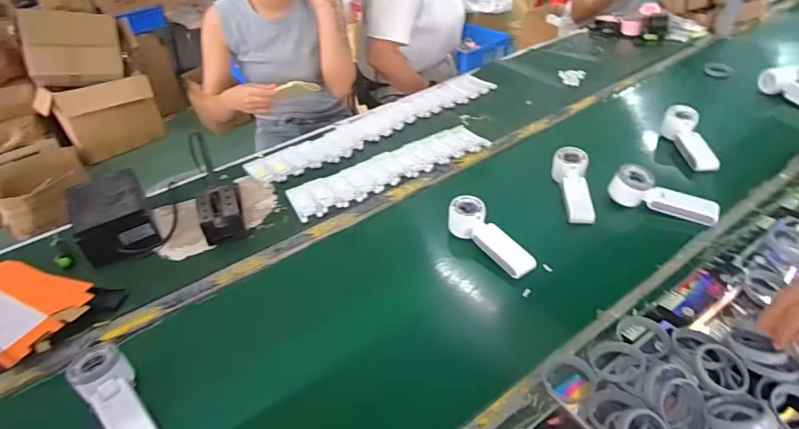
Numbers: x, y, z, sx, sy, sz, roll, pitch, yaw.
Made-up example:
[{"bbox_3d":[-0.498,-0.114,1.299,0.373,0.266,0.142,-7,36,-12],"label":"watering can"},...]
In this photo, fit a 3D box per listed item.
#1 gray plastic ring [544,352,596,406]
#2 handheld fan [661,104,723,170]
[{"bbox_3d":[0.199,0.192,0.540,0.056,0.012,0.061,-3,38,3],"label":"gray plastic ring"},{"bbox_3d":[0.578,-0.148,0.911,0.062,0.044,0.171,-5,56,2],"label":"handheld fan"}]

